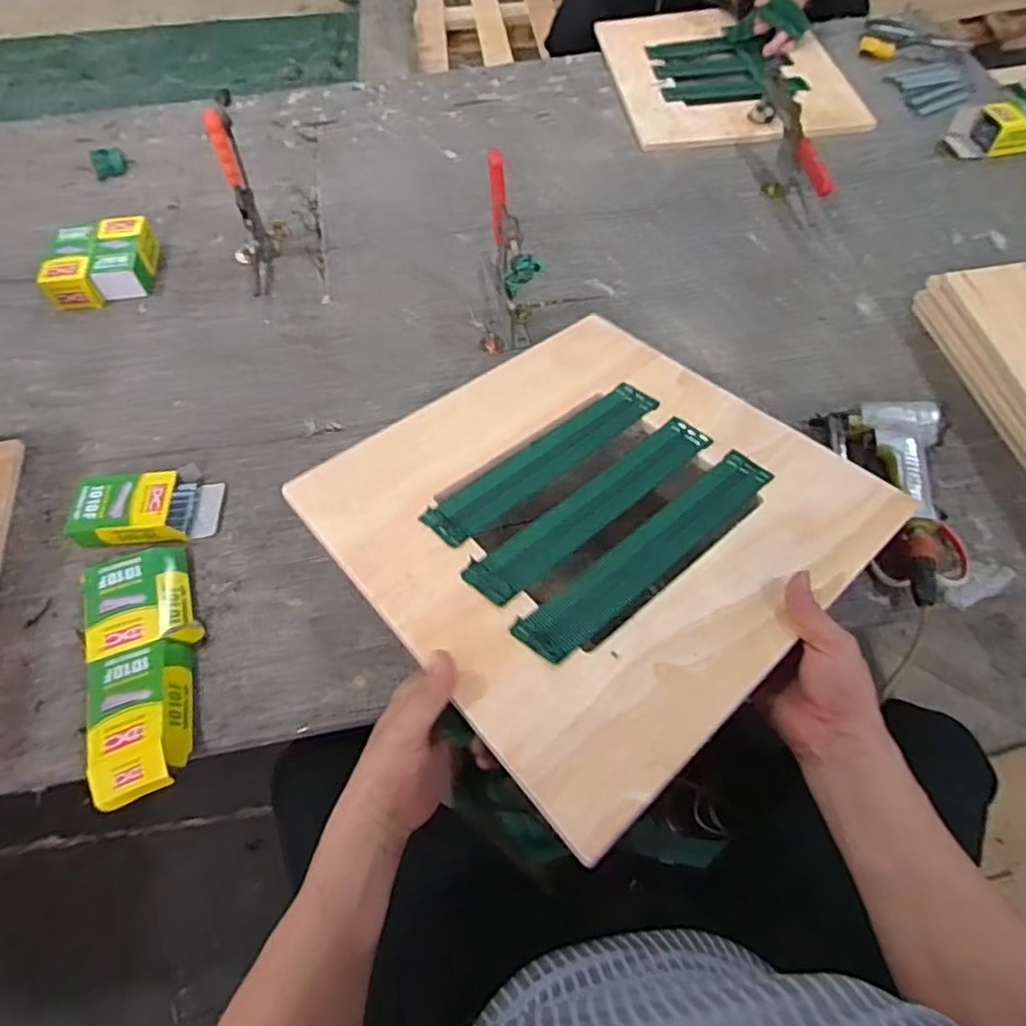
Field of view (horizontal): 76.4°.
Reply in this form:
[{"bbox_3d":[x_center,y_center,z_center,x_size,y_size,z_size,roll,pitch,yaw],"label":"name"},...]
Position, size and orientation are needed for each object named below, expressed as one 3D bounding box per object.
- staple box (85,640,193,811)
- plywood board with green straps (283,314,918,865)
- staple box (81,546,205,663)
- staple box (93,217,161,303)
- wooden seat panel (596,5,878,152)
[{"bbox_3d":[-0.359,0.200,0.627,0.090,0.046,0.144,-16,61,-8],"label":"staple box"},{"bbox_3d":[0.075,-0.004,0.587,0.416,0.017,0.386,-35,61,-25],"label":"plywood board with green straps"},{"bbox_3d":[-0.398,0.097,0.695,0.105,0.029,0.123,-22,62,-11],"label":"staple box"},{"bbox_3d":[-0.573,-0.379,0.968,0.069,0.054,0.131,-9,60,-4],"label":"staple box"},{"bbox_3d":[0.392,-0.828,1.225,0.405,0.028,0.448,-10,61,-2],"label":"wooden seat panel"}]

